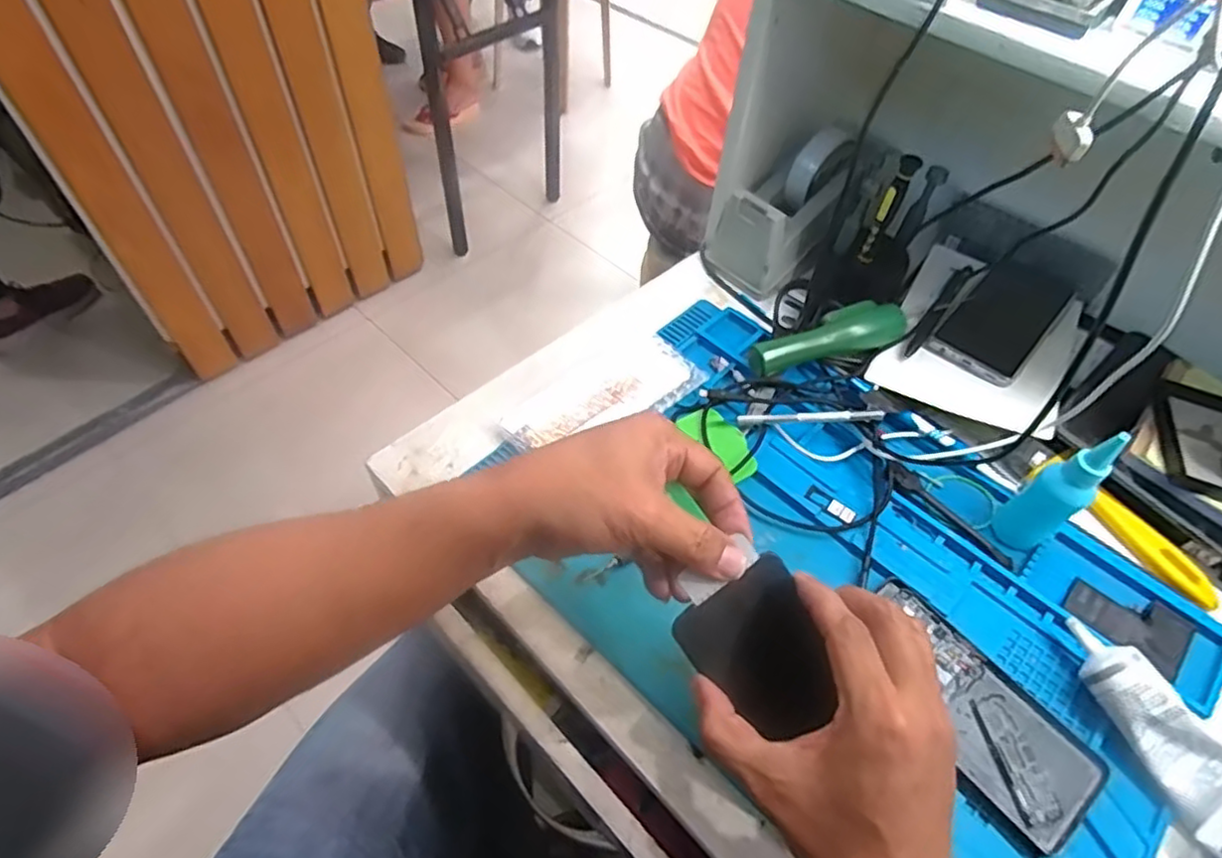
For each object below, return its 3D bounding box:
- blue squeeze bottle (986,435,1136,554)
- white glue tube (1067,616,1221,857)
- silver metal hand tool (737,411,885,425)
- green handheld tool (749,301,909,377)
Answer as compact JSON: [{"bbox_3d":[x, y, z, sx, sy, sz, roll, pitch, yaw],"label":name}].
[{"bbox_3d":[0.313,0.044,0.460,0.028,0.116,0.035,-27,59,-21],"label":"blue squeeze bottle"},{"bbox_3d":[0.340,0.177,0.405,0.053,0.036,0.134,-14,55,-13],"label":"white glue tube"},{"bbox_3d":[0.160,-0.010,0.536,0.112,0.012,0.010,-2,52,13],"label":"silver metal hand tool"},{"bbox_3d":[0.189,-0.080,0.580,0.139,0.030,0.037,-12,55,-12],"label":"green handheld tool"}]

